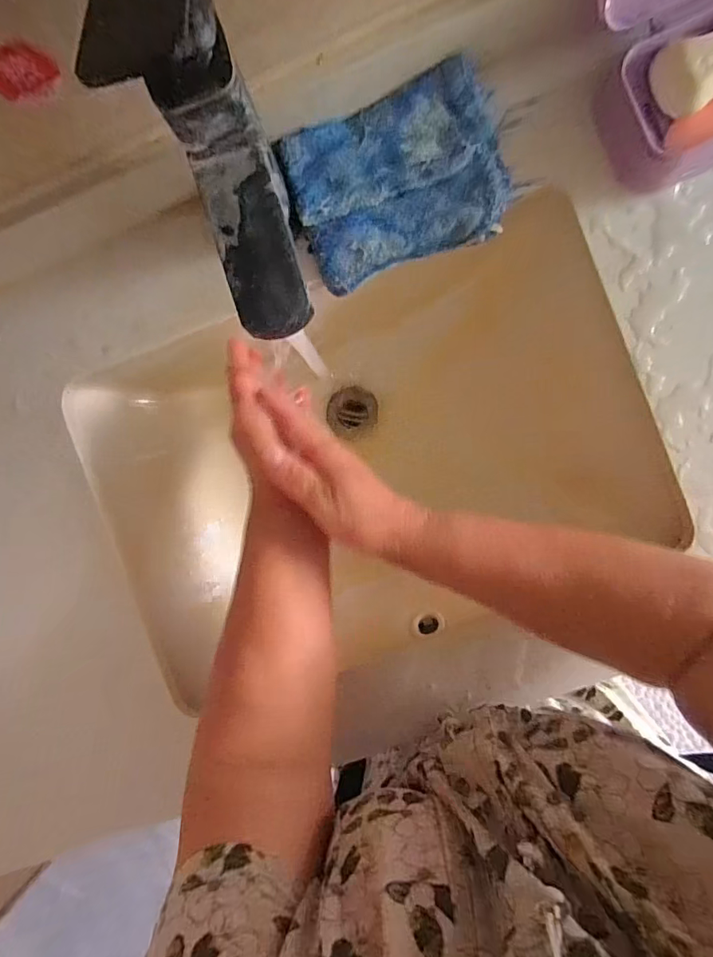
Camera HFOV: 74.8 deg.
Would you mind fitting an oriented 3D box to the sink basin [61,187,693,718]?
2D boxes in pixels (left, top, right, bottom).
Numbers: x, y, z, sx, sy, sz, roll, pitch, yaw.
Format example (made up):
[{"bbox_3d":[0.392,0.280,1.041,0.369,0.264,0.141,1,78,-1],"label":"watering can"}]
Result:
[{"bbox_3d":[0.007,-0.016,0.439,0.432,0.157,0.315,-19,89,6],"label":"sink basin"}]

